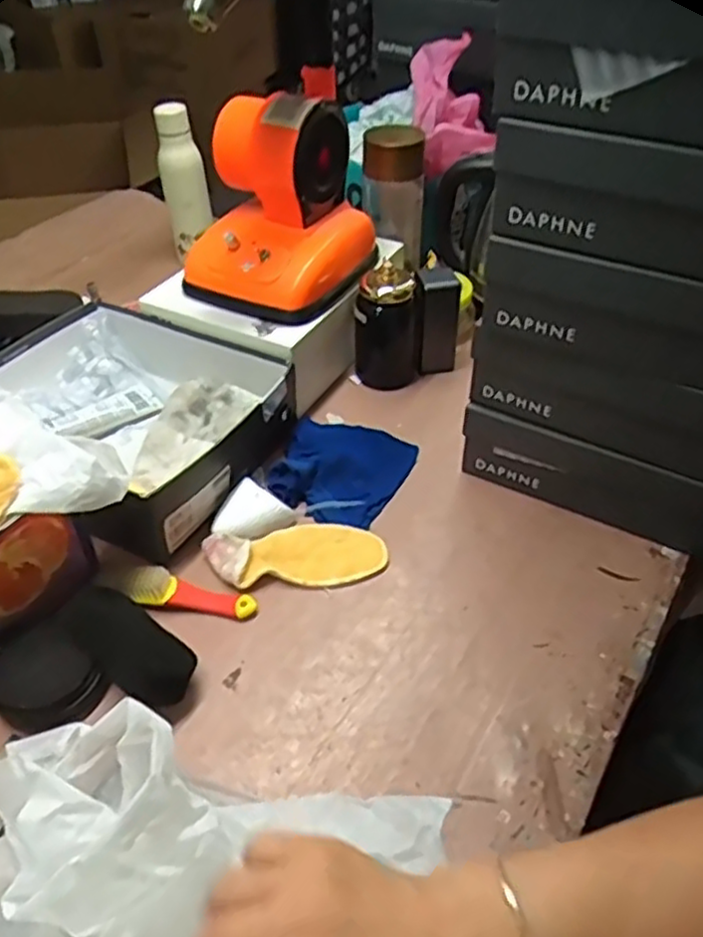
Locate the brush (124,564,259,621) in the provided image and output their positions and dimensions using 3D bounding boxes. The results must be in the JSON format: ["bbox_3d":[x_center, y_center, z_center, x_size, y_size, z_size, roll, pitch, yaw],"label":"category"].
[{"bbox_3d":[-0.150,0.119,0.699,0.120,0.021,0.038,15,43,-5],"label":"brush"}]

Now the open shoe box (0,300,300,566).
[{"bbox_3d":[-0.265,-0.061,0.829,0.333,0.097,0.273,20,46,20],"label":"open shoe box"}]

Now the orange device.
[{"bbox_3d":[-0.088,-0.309,0.859,0.184,0.191,0.184,16,45,16],"label":"orange device"}]

